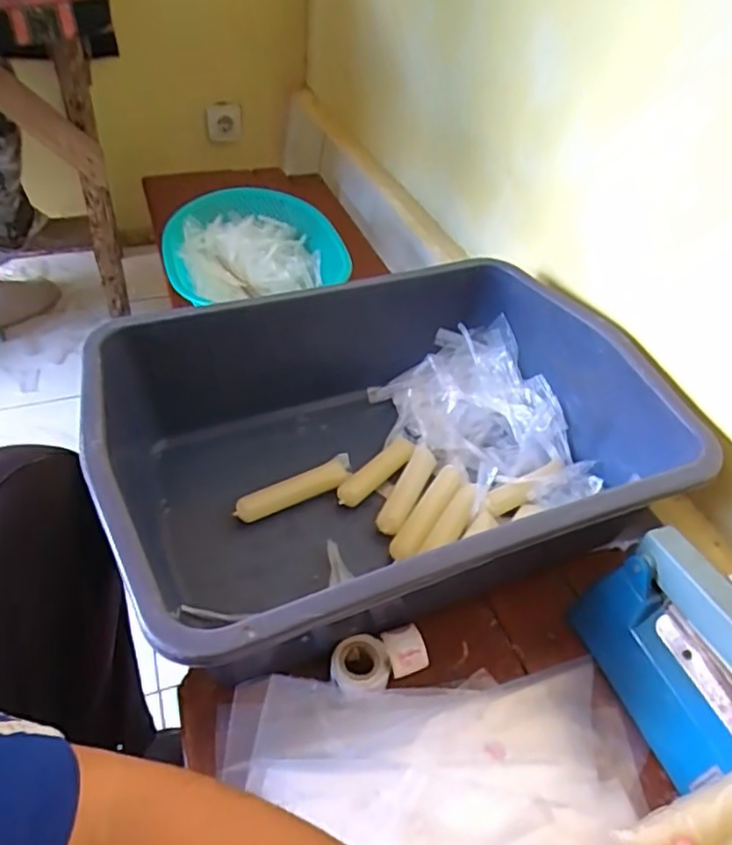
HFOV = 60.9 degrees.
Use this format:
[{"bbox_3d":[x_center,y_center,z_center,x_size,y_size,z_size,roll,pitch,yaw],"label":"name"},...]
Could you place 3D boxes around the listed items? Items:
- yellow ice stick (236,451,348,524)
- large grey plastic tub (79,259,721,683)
[{"bbox_3d":[-0.068,0.067,0.627,0.131,0.026,0.025,-24,51,-26],"label":"yellow ice stick"},{"bbox_3d":[0.018,0.025,0.599,0.484,0.156,0.357,-15,47,-19],"label":"large grey plastic tub"}]

